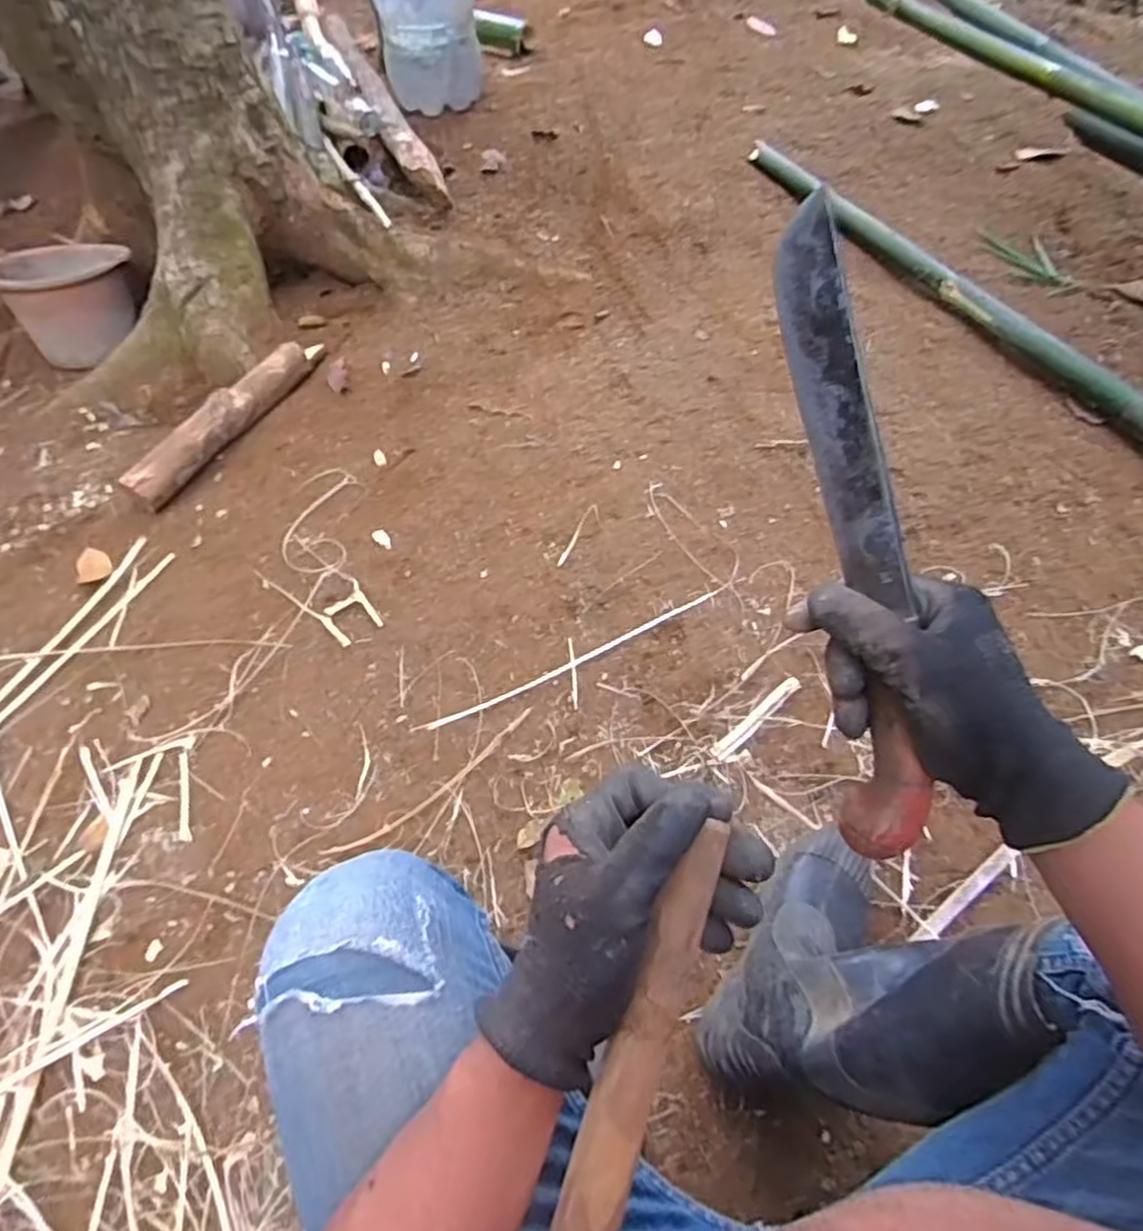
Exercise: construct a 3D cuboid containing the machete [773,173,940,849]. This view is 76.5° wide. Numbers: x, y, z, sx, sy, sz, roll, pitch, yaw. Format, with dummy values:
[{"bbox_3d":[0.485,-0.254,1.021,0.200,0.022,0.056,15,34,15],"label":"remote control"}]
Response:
[{"bbox_3d":[0.149,-0.036,0.385,0.034,0.038,0.338,-11,95,-4],"label":"machete"}]

